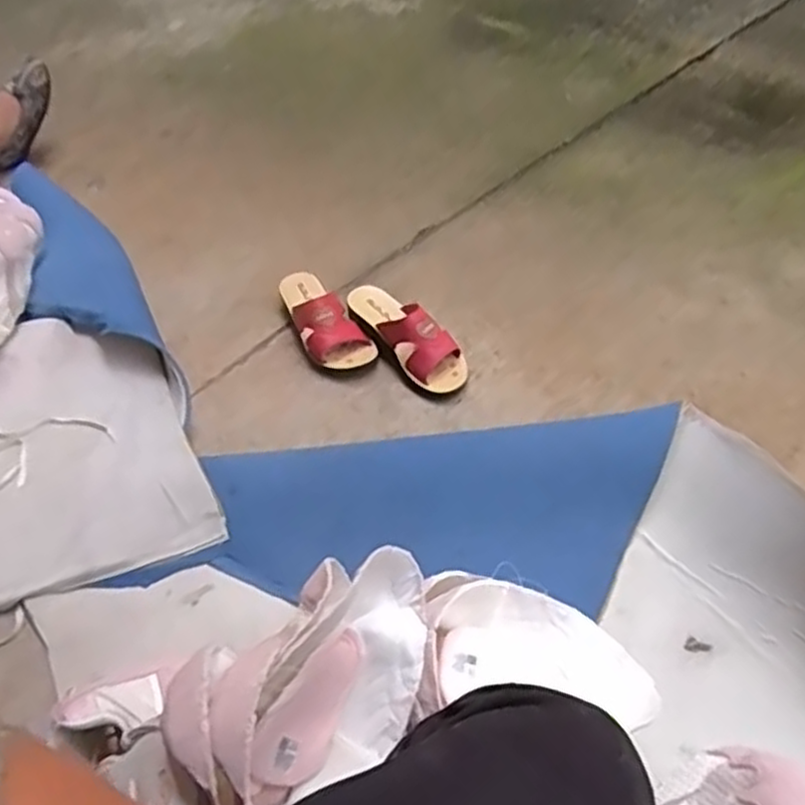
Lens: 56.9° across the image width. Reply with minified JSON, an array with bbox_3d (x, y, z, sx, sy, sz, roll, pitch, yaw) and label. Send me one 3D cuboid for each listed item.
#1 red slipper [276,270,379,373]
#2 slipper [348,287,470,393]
[{"bbox_3d":[-0.122,-0.134,1.099,0.088,0.067,0.214,-23,52,-15],"label":"red slipper"},{"bbox_3d":[0.005,-0.101,1.061,0.076,0.079,0.211,-32,55,-21],"label":"slipper"}]

